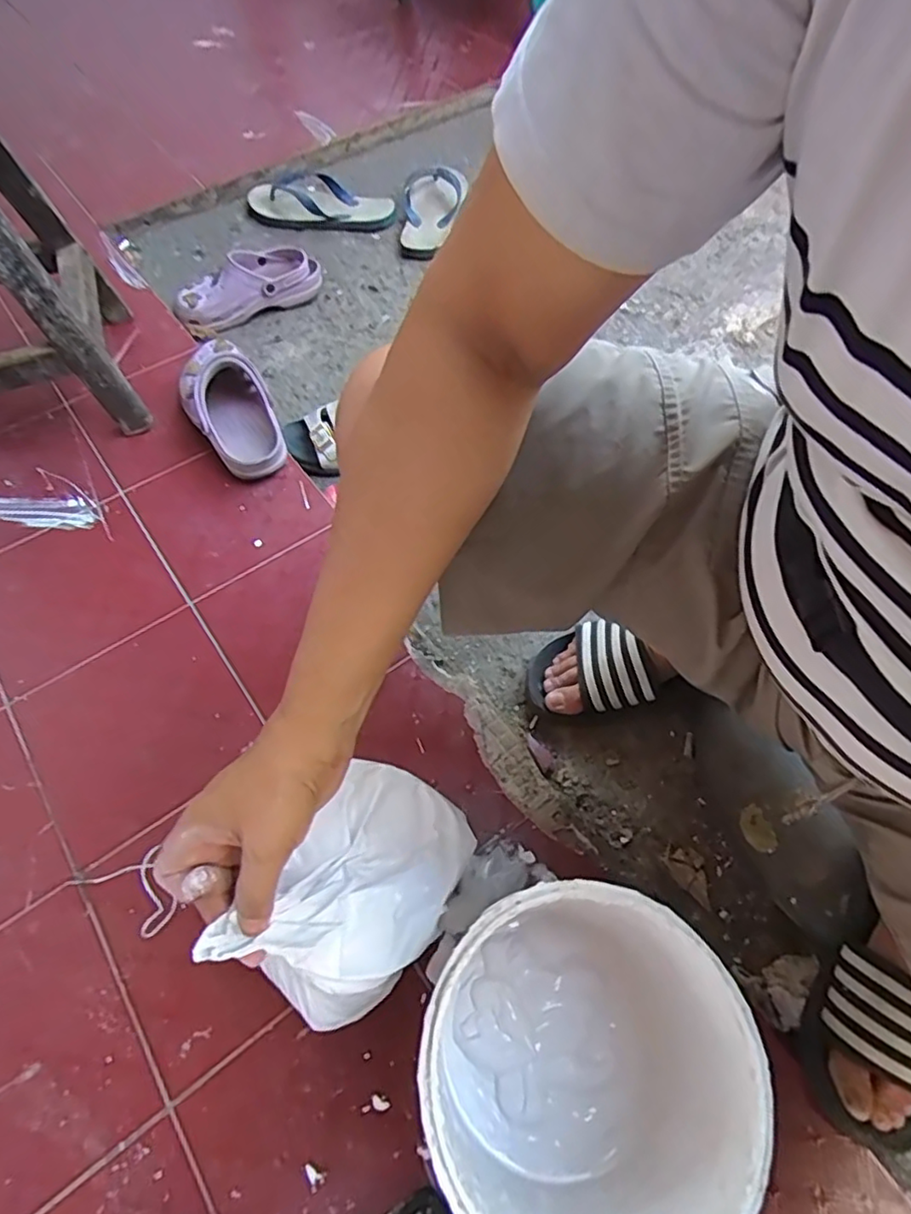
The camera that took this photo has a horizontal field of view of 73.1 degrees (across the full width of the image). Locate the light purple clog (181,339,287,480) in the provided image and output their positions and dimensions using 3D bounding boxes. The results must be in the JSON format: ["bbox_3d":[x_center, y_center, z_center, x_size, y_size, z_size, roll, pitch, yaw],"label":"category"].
[{"bbox_3d":[-0.292,-0.259,0.798,0.104,0.072,0.223,-24,62,-12],"label":"light purple clog"}]

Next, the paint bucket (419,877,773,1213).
[{"bbox_3d":[0.076,0.294,0.408,0.178,0.195,0.177,-1,60,1],"label":"paint bucket"}]

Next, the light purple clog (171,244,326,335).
[{"bbox_3d":[-0.330,-0.512,0.967,0.223,0.066,0.088,-28,63,-14],"label":"light purple clog"}]

